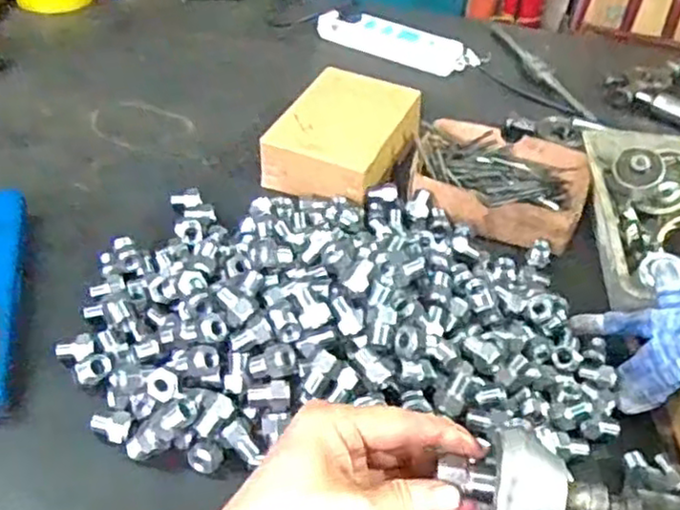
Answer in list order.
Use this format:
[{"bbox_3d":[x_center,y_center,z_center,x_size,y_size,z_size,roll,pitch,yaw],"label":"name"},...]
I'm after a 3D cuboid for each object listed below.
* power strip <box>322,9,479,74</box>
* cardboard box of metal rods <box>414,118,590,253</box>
[{"bbox_3d":[0.079,-0.294,0.972,0.222,0.033,0.064,16,44,11],"label":"power strip"},{"bbox_3d":[0.163,-0.073,0.731,0.178,0.052,0.145,17,44,11],"label":"cardboard box of metal rods"}]

